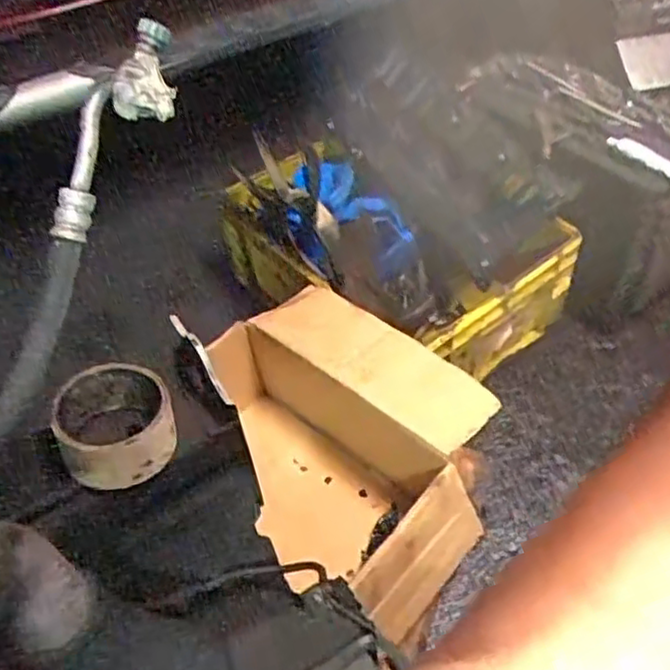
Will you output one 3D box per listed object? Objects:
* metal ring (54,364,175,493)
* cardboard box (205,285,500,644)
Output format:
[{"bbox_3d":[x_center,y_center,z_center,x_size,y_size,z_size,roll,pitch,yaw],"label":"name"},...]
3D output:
[{"bbox_3d":[-0.170,0.067,0.550,0.084,0.057,0.082,-18,48,-12],"label":"metal ring"},{"bbox_3d":[0.005,0.165,1.041,0.445,0.211,0.345,32,57,29],"label":"cardboard box"}]

